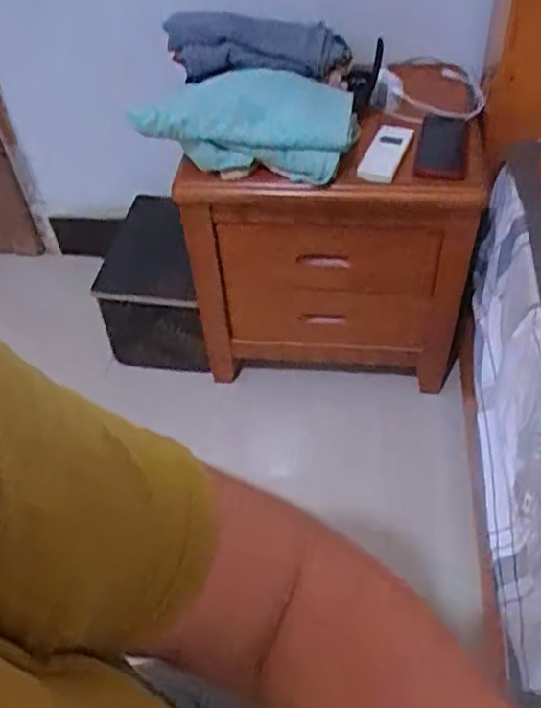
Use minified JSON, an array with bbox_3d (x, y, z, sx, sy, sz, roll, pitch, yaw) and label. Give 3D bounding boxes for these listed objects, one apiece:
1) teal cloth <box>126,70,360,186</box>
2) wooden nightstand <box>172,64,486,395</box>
[{"bbox_3d":[-0.030,-0.381,1.040,0.332,0.095,0.205,10,52,12],"label":"teal cloth"},{"bbox_3d":[0.129,-0.247,1.297,0.511,0.471,0.377,6,51,9],"label":"wooden nightstand"}]

